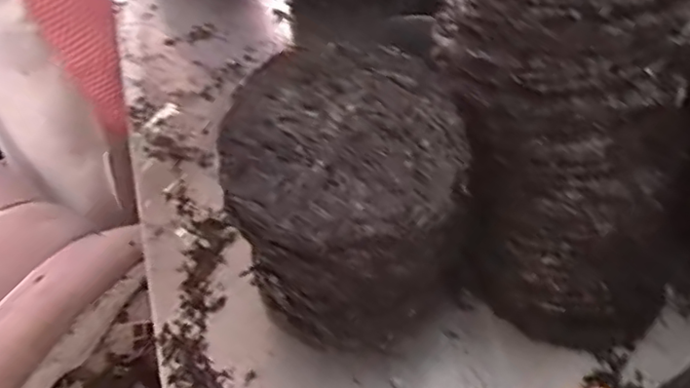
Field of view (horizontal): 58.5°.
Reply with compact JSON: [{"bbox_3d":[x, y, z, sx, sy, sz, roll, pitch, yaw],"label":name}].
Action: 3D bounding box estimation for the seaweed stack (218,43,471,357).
[{"bbox_3d":[0.004,0.015,0.572,0.177,0.223,0.187,7,50,11],"label":"seaweed stack"}]

